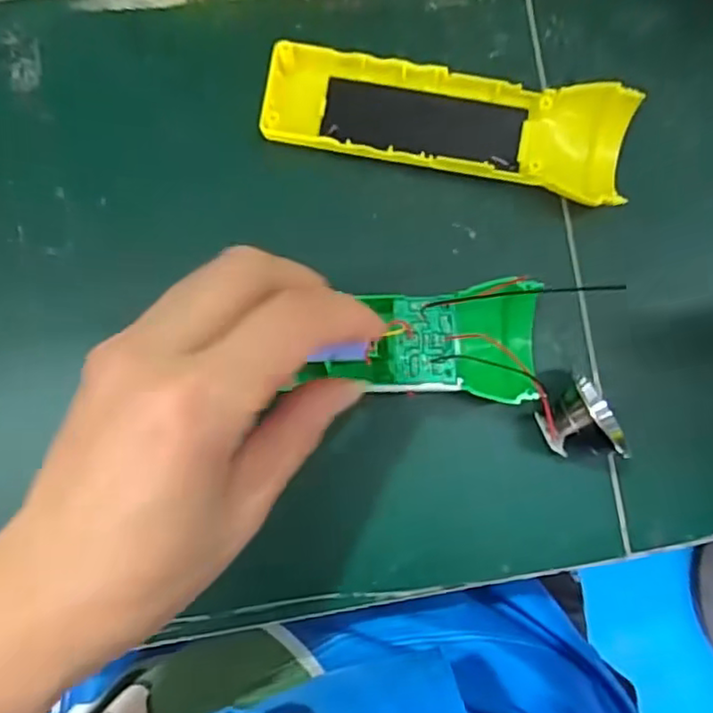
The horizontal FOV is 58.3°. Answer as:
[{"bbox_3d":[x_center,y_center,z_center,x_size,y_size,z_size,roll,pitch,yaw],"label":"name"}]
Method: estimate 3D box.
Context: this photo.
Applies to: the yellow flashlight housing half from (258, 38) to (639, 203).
[{"bbox_3d":[0.041,-0.105,0.284,0.158,0.027,0.048,13,87,-3],"label":"yellow flashlight housing half"}]

